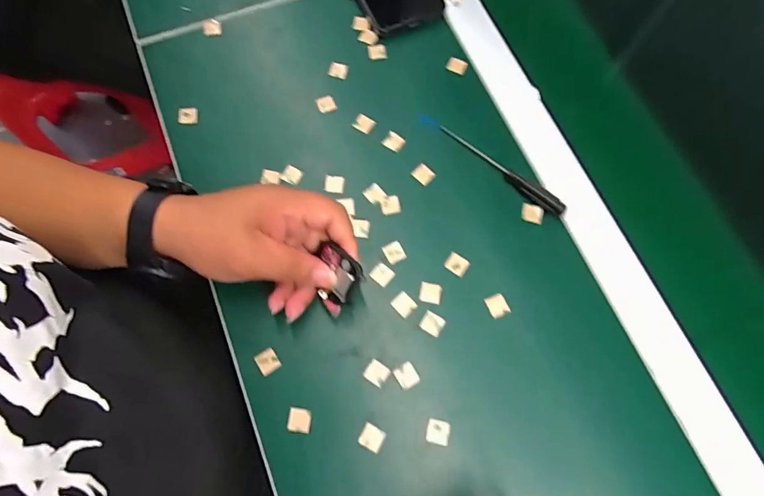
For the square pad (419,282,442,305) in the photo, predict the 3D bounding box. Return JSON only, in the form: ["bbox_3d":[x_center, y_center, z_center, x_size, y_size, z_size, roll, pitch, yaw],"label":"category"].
[{"bbox_3d":[0.040,0.036,0.358,0.018,0.004,0.016,12,72,3],"label":"square pad"}]

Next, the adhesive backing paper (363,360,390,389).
[{"bbox_3d":[-0.004,0.098,0.340,0.016,0.004,0.017,35,75,9],"label":"adhesive backing paper"}]

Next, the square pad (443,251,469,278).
[{"bbox_3d":[0.063,0.014,0.367,0.019,0.004,0.015,33,74,9],"label":"square pad"}]

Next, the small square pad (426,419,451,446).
[{"bbox_3d":[0.043,0.138,0.327,0.017,0.004,0.017,13,72,3],"label":"small square pad"}]

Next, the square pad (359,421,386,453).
[{"bbox_3d":[-0.008,0.142,0.325,0.017,0.004,0.017,26,73,7],"label":"square pad"}]

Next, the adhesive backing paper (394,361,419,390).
[{"bbox_3d":[0.019,0.100,0.339,0.015,0.004,0.018,-33,76,-11],"label":"adhesive backing paper"}]

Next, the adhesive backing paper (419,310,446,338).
[{"bbox_3d":[0.041,0.061,0.351,0.018,0.004,0.015,30,74,8],"label":"adhesive backing paper"}]

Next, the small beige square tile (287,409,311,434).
[{"bbox_3d":[-0.062,0.130,0.328,0.016,0.004,0.016,7,72,1],"label":"small beige square tile"}]

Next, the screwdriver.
[{"bbox_3d":[0.106,-0.070,0.387,0.129,0.014,0.012,39,75,10],"label":"screwdriver"}]

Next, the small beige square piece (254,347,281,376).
[{"bbox_3d":[-0.090,0.089,0.341,0.016,0.004,0.018,-33,76,-11],"label":"small beige square piece"}]

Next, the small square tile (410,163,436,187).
[{"bbox_3d":[0.037,-0.067,0.390,0.018,0.004,0.015,40,76,11],"label":"small square tile"}]

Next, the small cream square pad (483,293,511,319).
[{"bbox_3d":[0.094,0.047,0.356,0.015,0.004,0.018,-26,75,-9],"label":"small cream square pad"}]

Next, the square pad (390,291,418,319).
[{"bbox_3d":[0.018,0.046,0.354,0.015,0.004,0.018,-42,78,-13],"label":"square pad"}]

